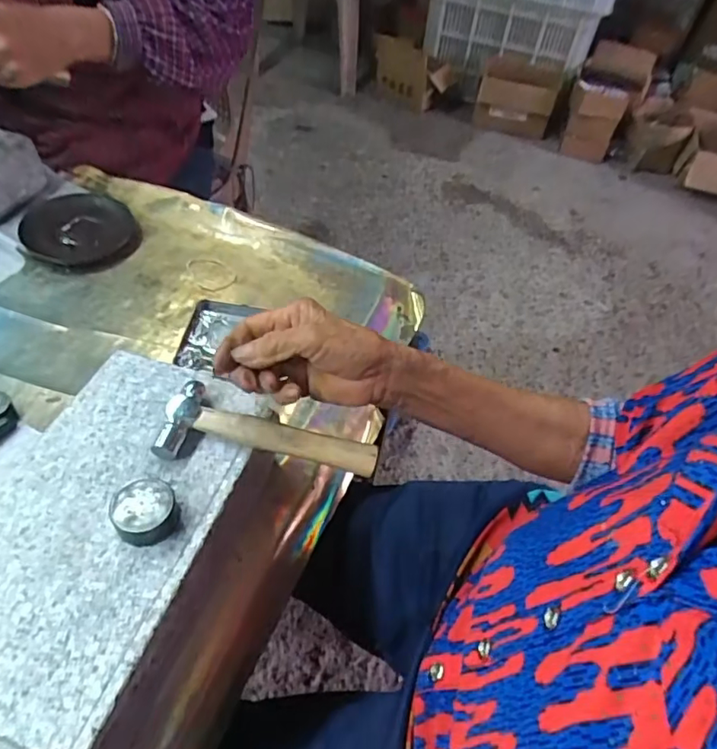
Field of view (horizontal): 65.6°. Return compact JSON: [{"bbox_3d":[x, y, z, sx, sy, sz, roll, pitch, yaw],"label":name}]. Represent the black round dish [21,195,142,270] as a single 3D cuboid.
[{"bbox_3d":[-0.313,-0.169,0.636,0.118,0.025,0.108,3,51,-4],"label":"black round dish"}]

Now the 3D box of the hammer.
[{"bbox_3d":[-0.062,0.042,0.392,0.149,0.015,0.057,10,48,4],"label":"hammer"}]

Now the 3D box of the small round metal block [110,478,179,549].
[{"bbox_3d":[-0.134,0.086,0.349,0.037,0.022,0.035,3,48,-3],"label":"small round metal block"}]

